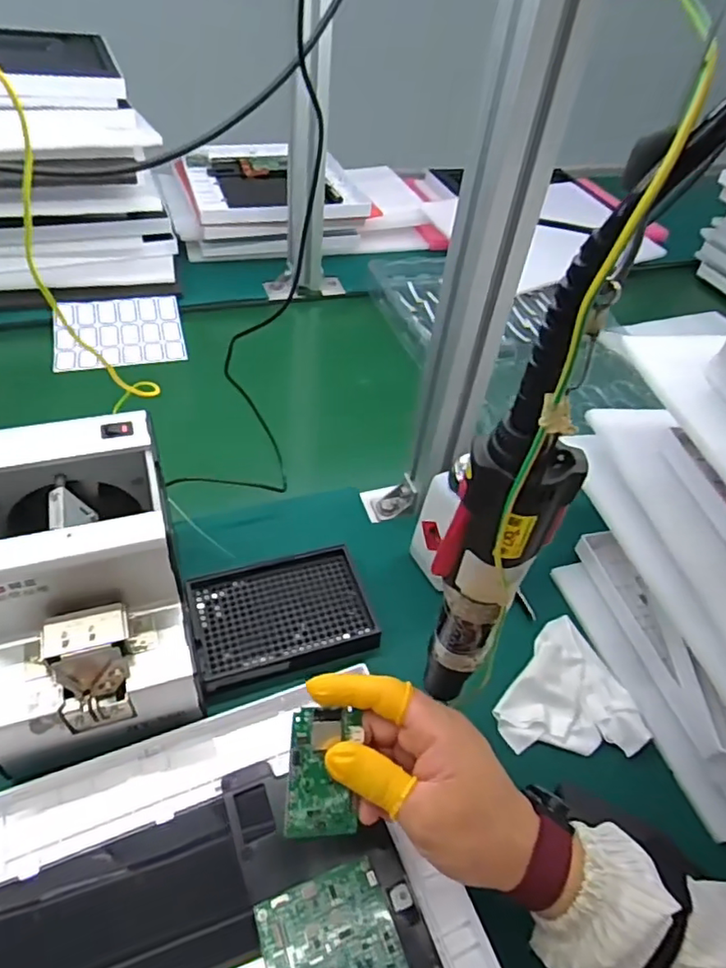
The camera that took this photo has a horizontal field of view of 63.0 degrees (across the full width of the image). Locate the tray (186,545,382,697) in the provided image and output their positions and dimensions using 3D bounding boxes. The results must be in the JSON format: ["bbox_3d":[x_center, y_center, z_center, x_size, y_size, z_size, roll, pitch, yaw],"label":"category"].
[{"bbox_3d":[-0.063,0.102,0.470,0.137,0.015,0.096,-9,48,-16],"label":"tray"}]

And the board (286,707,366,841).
[{"bbox_3d":[-0.021,0.156,0.321,0.038,0.004,0.063,7,77,-18],"label":"board"}]

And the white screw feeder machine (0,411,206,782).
[{"bbox_3d":[-0.187,0.068,0.395,0.124,0.138,0.172,-11,48,-18],"label":"white screw feeder machine"}]

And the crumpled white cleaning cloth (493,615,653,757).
[{"bbox_3d":[0.155,0.155,0.462,0.103,0.019,0.101,4,45,-4],"label":"crumpled white cleaning cloth"}]

